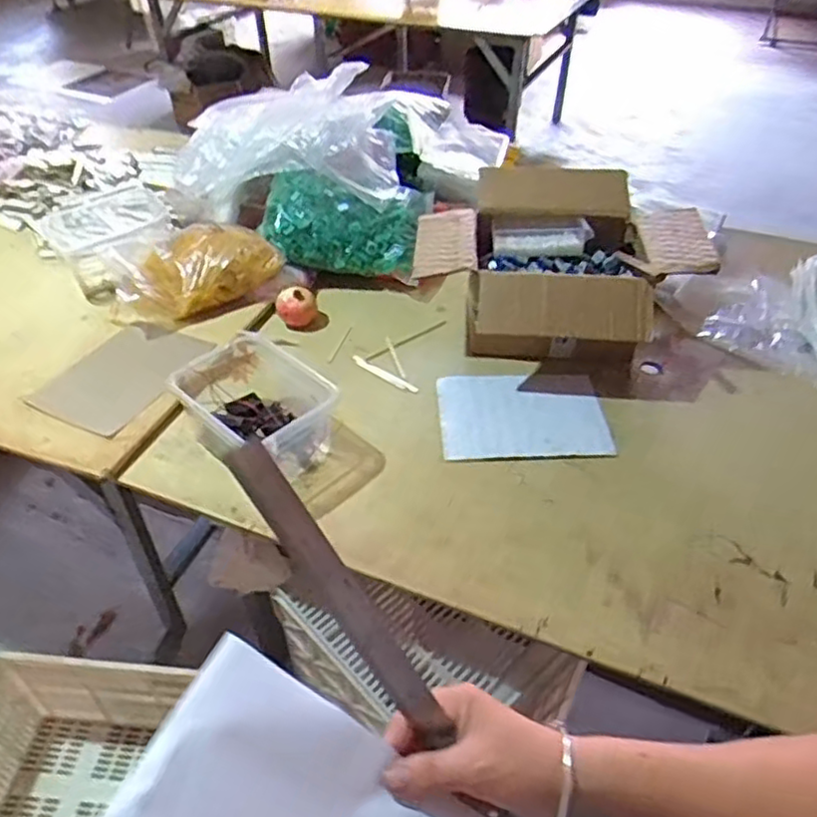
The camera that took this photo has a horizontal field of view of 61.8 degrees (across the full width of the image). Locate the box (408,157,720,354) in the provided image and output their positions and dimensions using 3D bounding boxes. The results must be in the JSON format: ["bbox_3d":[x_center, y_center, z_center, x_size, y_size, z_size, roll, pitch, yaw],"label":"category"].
[{"bbox_3d":[0.273,-0.268,1.302,0.498,0.230,0.368,1,43,1],"label":"box"}]

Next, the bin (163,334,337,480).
[{"bbox_3d":[-0.246,-0.001,1.104,0.259,0.118,0.195,33,52,31],"label":"bin"}]

